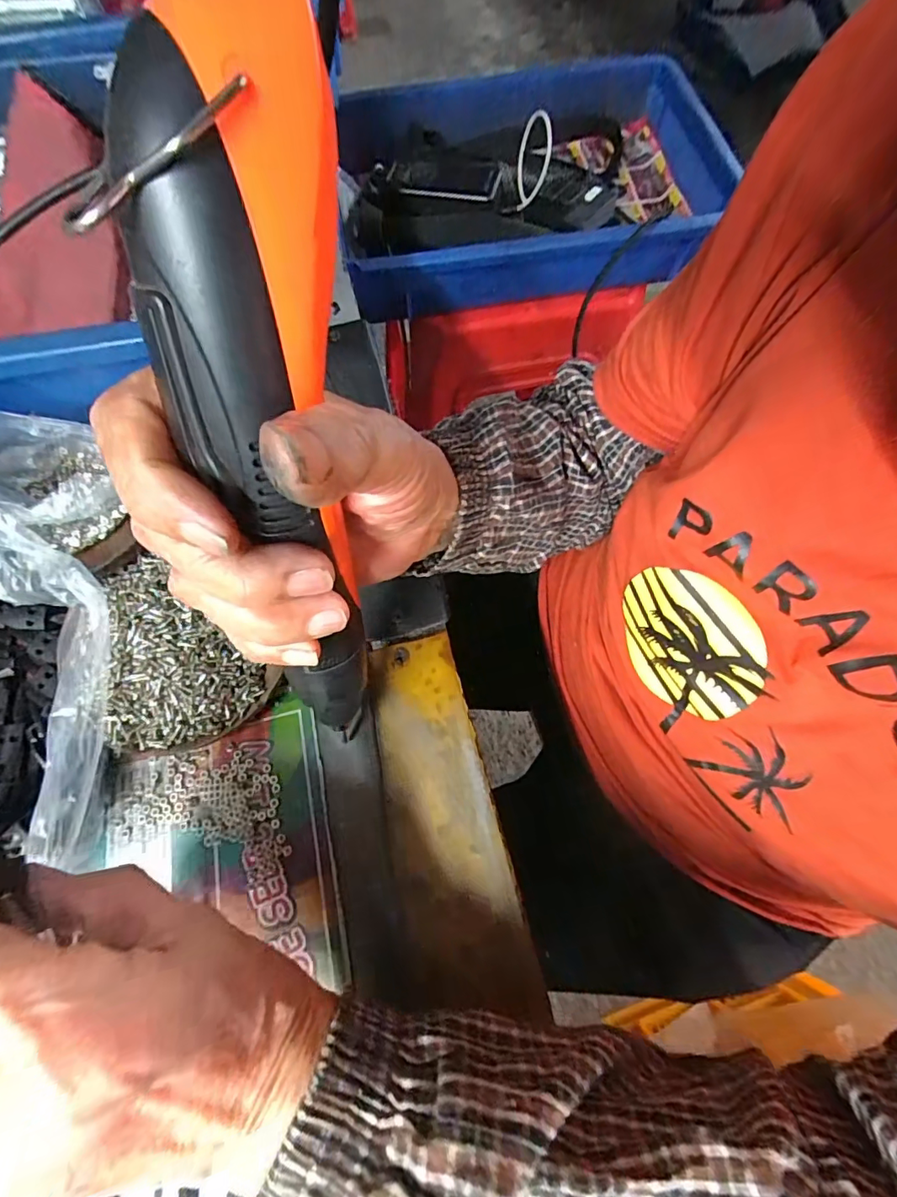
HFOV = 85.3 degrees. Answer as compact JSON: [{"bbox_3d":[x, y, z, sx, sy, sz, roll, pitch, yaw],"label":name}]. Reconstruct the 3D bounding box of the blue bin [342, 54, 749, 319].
[{"bbox_3d":[0.094,-0.470,0.548,0.402,0.082,0.301,-12,69,-4],"label":"blue bin"}]

